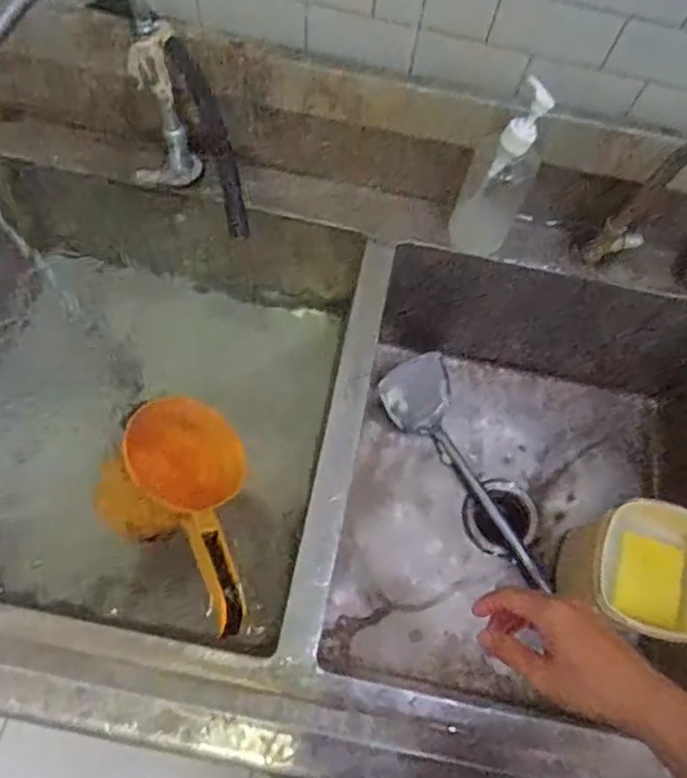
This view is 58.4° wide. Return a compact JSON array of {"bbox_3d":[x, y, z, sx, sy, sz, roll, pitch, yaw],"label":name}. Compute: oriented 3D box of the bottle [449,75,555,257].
[{"bbox_3d":[0.171,-0.231,0.677,0.069,0.196,0.081,28,74,9],"label":"bottle"}]

